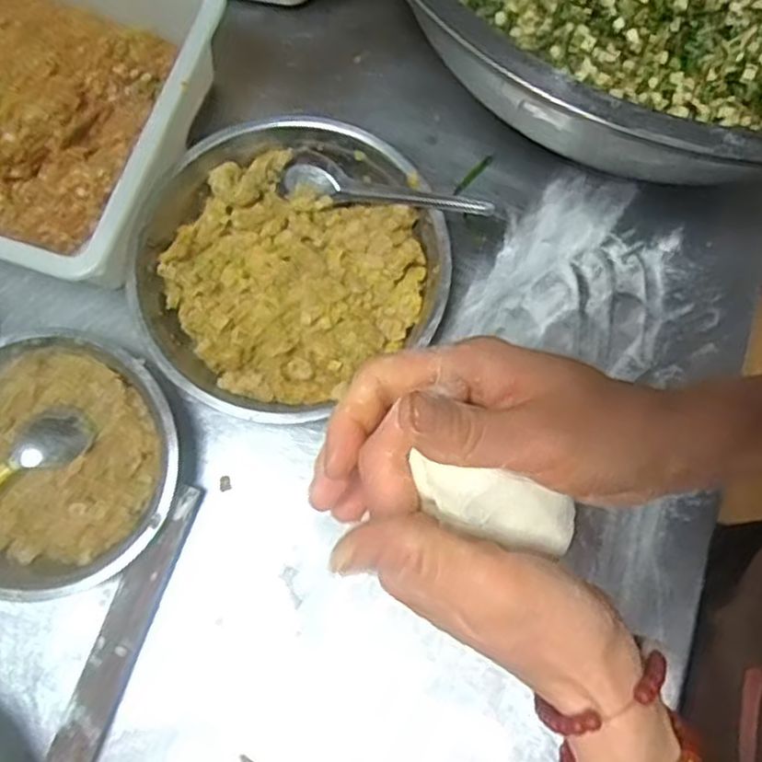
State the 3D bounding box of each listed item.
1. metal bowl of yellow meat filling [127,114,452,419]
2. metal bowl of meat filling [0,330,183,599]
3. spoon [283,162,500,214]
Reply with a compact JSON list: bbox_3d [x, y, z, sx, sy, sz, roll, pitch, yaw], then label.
[{"bbox_3d":[-0.070,-0.084,0.532,0.216,0.059,0.202,0,78,-1],"label":"metal bowl of yellow meat filling"},{"bbox_3d":[-0.228,0.057,0.505,0.172,0.046,0.170,0,78,-1],"label":"metal bowl of meat filling"},{"bbox_3d":[0.004,-0.139,0.515,0.152,0.026,0.022,11,77,3],"label":"spoon"}]

